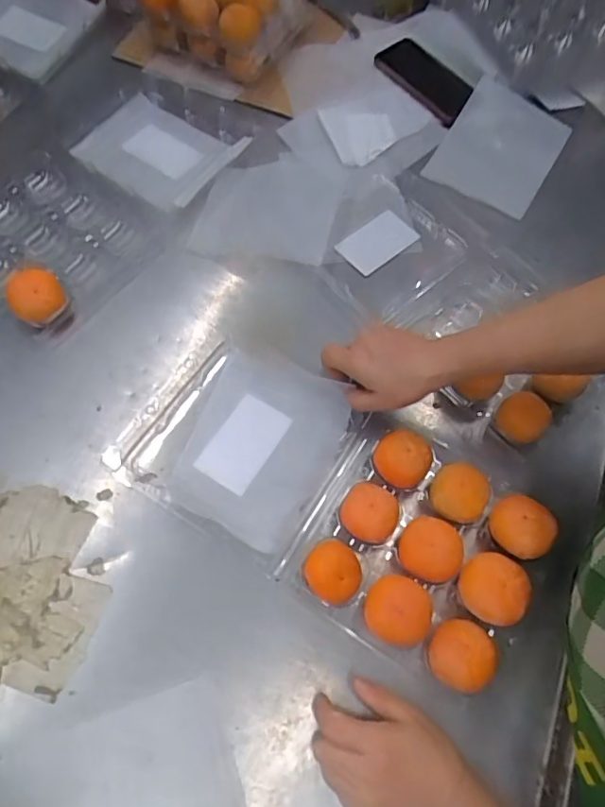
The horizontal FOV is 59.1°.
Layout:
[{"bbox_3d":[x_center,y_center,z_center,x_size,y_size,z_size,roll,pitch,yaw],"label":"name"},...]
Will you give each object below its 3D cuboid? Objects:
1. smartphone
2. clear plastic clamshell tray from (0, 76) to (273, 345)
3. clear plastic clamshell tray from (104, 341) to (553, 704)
[{"bbox_3d":[0.188,-0.498,0.819,0.081,0.016,0.167,-40,80,-8],"label":"smartphone"},{"bbox_3d":[-0.236,-0.275,0.675,0.207,0.030,0.423,35,68,12],"label":"clear plastic clamshell tray"},{"bbox_3d":[0.030,0.086,0.531,0.391,0.058,0.205,28,67,16],"label":"clear plastic clamshell tray"}]

